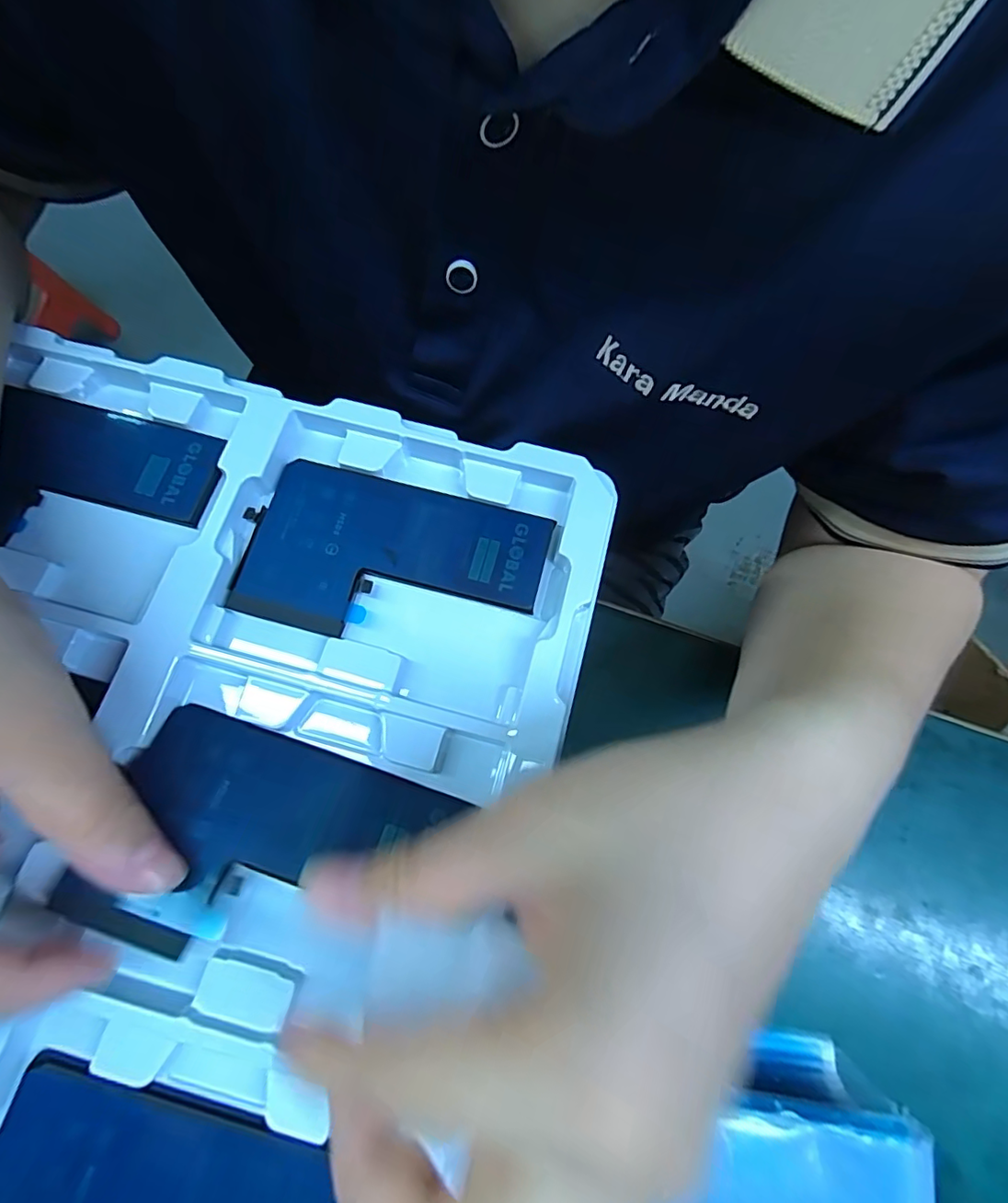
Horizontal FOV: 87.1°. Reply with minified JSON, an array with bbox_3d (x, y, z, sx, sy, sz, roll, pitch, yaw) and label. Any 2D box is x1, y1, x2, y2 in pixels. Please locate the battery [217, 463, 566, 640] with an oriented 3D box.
[{"bbox_3d":[-0.042,-0.015,0.201,0.109,0.005,0.064,15,75,2],"label":"battery"}]

